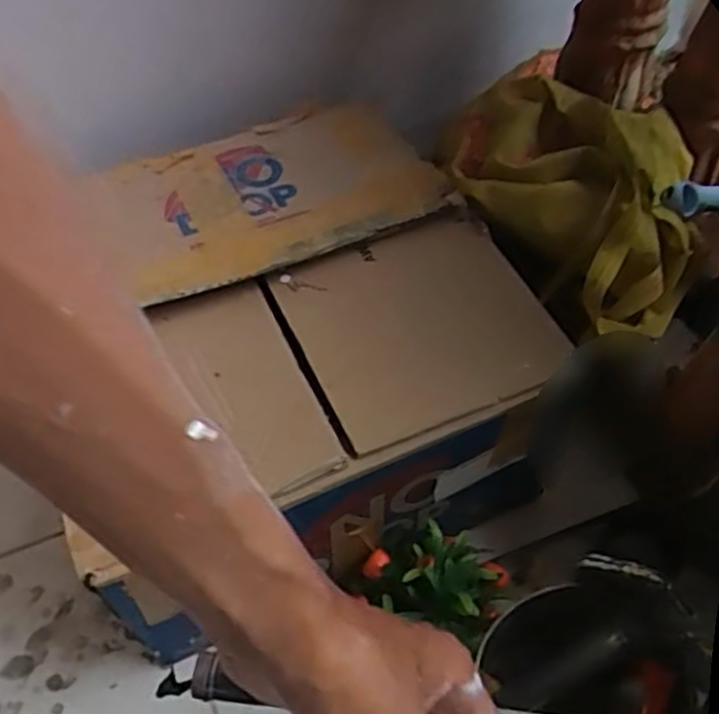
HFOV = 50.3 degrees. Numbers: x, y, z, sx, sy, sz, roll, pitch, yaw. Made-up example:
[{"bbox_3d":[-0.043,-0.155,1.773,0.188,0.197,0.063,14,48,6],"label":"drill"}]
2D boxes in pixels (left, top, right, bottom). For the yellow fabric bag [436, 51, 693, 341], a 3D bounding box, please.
[{"bbox_3d":[0.200,-0.172,0.747,0.298,0.111,0.185,37,61,23],"label":"yellow fabric bag"}]

